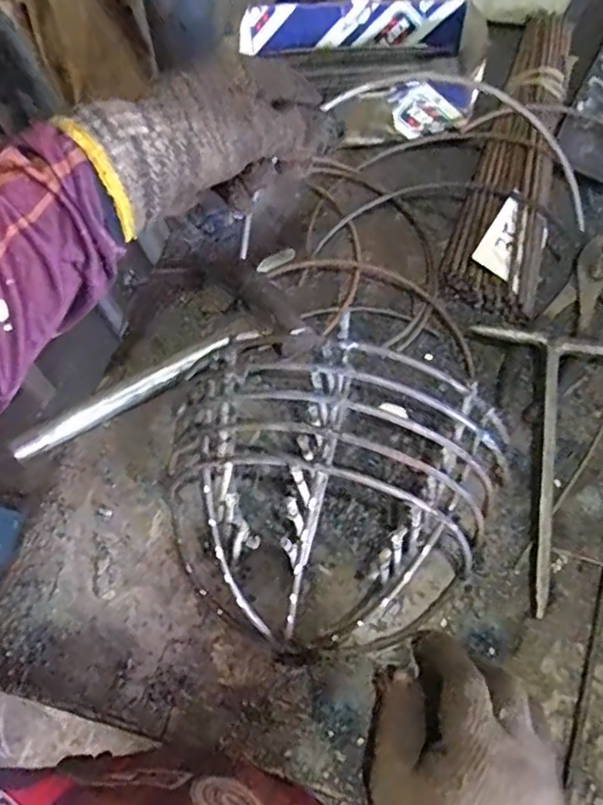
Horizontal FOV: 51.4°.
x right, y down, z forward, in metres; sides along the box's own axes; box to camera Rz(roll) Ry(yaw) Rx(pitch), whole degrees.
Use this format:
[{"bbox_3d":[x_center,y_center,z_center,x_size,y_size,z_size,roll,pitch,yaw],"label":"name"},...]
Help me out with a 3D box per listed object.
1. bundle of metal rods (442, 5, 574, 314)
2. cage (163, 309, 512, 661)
[{"bbox_3d":[0.213,-0.239,0.594,0.078,0.036,0.353,16,66,11],"label":"bundle of metal rods"},{"bbox_3d":[0.016,0.059,0.412,0.215,0.110,0.197,-1,64,3],"label":"cage"}]

